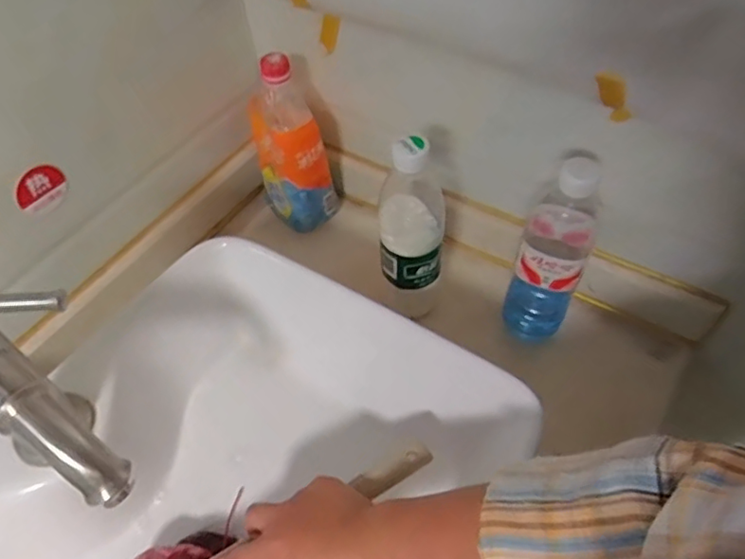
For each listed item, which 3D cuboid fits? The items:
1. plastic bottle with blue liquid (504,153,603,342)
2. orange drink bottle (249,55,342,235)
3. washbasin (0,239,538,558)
[{"bbox_3d":[0.170,-0.028,0.551,0.061,0.204,0.069,22,57,18],"label":"plastic bottle with blue liquid"},{"bbox_3d":[-0.091,-0.151,0.667,0.085,0.203,0.080,-11,53,-5],"label":"orange drink bottle"},{"bbox_3d":[-0.134,0.224,0.455,0.345,0.134,0.490,30,60,23],"label":"washbasin"}]

